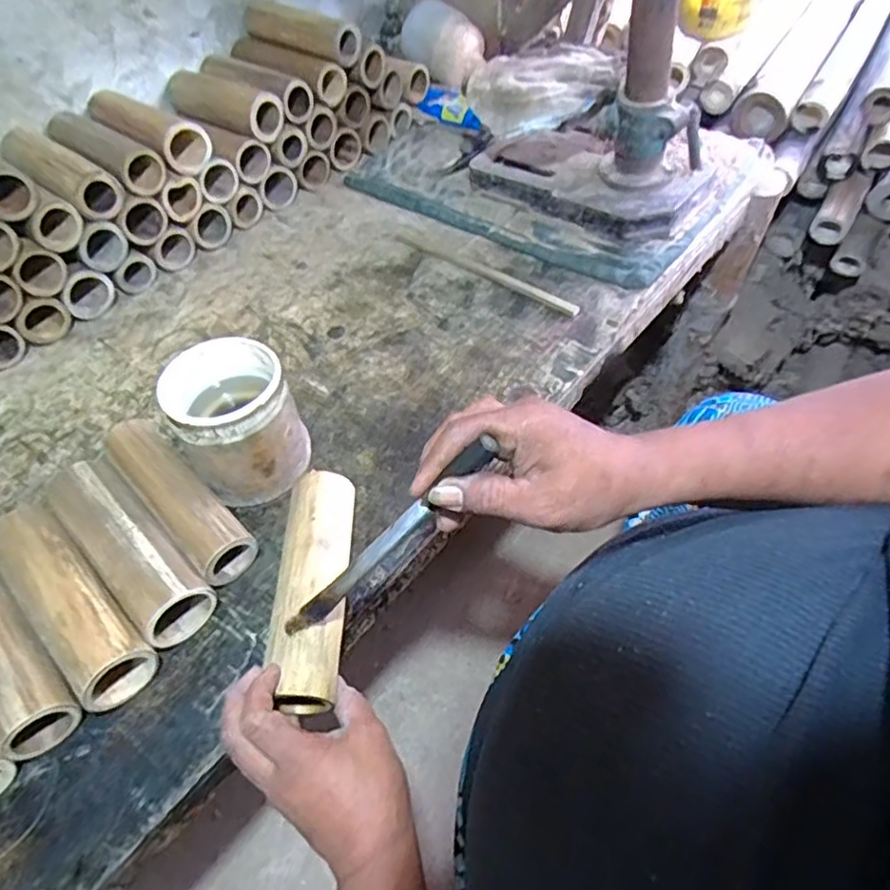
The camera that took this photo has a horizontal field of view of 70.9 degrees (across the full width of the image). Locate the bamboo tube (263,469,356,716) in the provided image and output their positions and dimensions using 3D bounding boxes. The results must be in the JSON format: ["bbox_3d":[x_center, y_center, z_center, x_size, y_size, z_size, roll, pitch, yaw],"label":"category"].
[{"bbox_3d":[-0.100,0.105,0.479,0.051,0.049,0.177,-3,57,3],"label":"bamboo tube"}]

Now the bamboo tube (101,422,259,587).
[{"bbox_3d":[-0.234,0.047,0.550,0.046,0.052,0.178,-40,60,-22],"label":"bamboo tube"}]

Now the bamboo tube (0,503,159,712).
[{"bbox_3d":[-0.295,0.122,0.491,0.180,0.059,0.057,37,65,27],"label":"bamboo tube"}]

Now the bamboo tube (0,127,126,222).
[{"bbox_3d":[-0.427,-0.304,0.693,0.141,0.052,0.059,32,62,10],"label":"bamboo tube"}]

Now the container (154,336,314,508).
[{"bbox_3d":[-0.177,-0.015,0.544,0.098,0.124,0.091,-2,54,3],"label":"container"}]

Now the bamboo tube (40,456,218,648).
[{"bbox_3d":[-0.260,0.084,0.514,0.175,0.056,0.058,38,65,27],"label":"bamboo tube"}]

